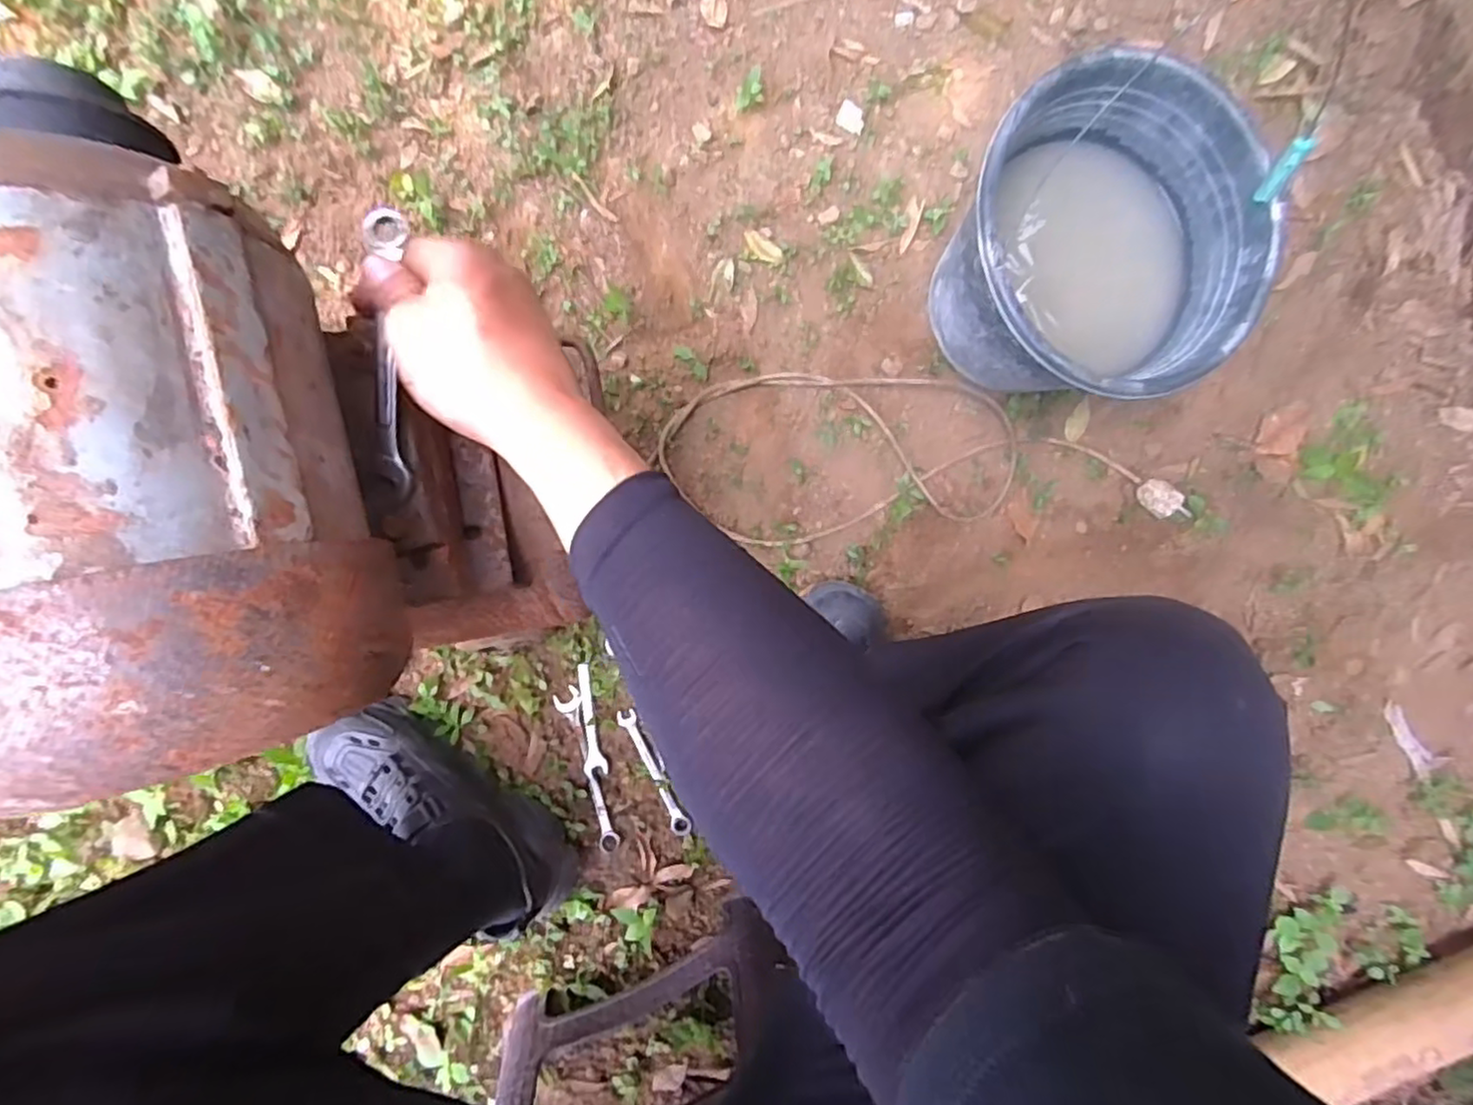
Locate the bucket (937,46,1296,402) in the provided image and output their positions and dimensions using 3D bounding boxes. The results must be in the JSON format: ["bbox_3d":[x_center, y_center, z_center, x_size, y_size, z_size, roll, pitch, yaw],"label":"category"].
[{"bbox_3d":[0.329,-0.287,0.667,0.256,0.227,0.263,0,91,-4],"label":"bucket"}]

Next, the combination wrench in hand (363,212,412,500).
[{"bbox_3d":[-0.178,-0.098,0.347,0.017,0.010,0.146,4,101,-2],"label":"combination wrench in hand"}]

